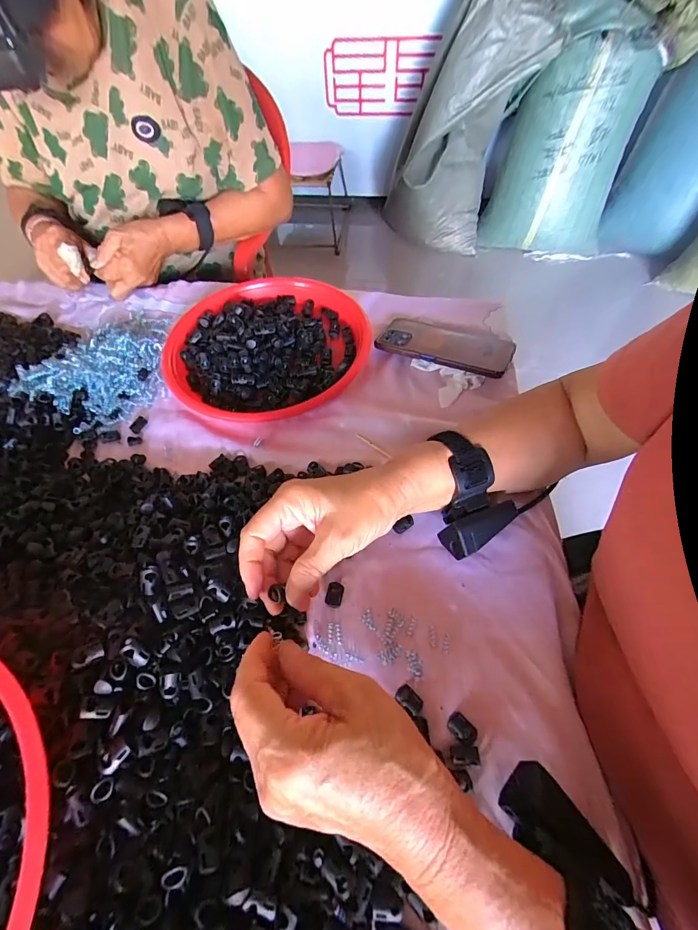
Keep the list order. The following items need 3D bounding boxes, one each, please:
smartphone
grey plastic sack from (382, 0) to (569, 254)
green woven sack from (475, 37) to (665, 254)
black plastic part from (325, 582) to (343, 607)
[{"bbox_3d":[0.121,-0.154,0.476,0.163,0.010,0.081,22,52,20],"label":"smartphone"},{"bbox_3d":[0.395,-1.139,1.216,0.356,0.769,0.203,-10,56,-28],"label":"grey plastic sack"},{"bbox_3d":[0.697,-0.996,1.229,0.395,0.519,0.151,10,61,9],"label":"green woven sack"},{"bbox_3d":[-0.013,0.113,0.326,0.013,0.008,0.020,12,60,11],"label":"black plastic part"}]

